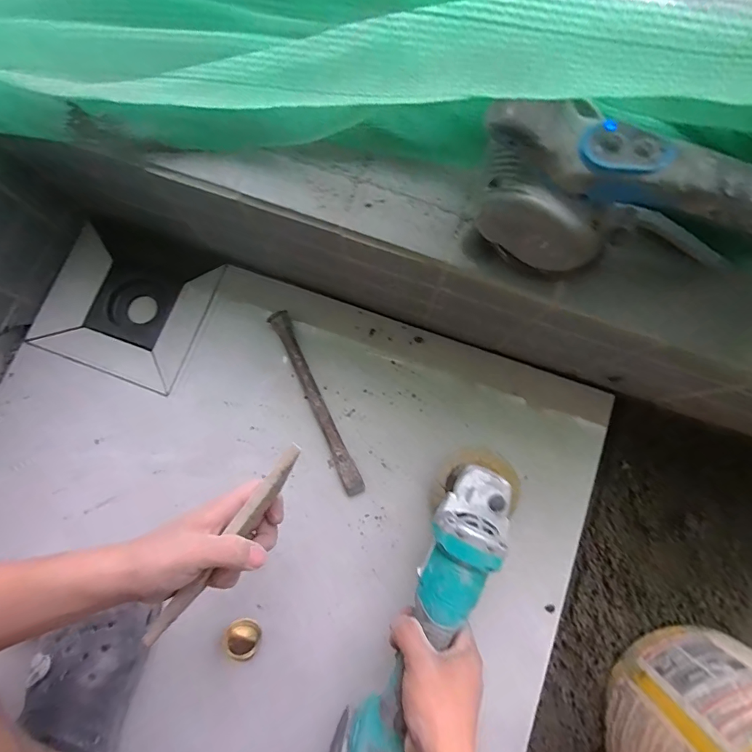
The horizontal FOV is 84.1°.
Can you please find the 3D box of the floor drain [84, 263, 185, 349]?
[{"bbox_3d":[-0.324,-0.097,0.568,0.102,0.027,0.105,19,80,4],"label":"floor drain"}]

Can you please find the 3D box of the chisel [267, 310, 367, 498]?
[{"bbox_3d":[-0.075,0.032,0.521,0.023,0.020,0.245,-25,80,-4],"label":"chisel"}]

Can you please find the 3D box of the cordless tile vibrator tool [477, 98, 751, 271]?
[{"bbox_3d":[0.209,-0.111,0.293,0.287,0.115,0.076,18,80,4],"label":"cordless tile vibrator tool"}]

